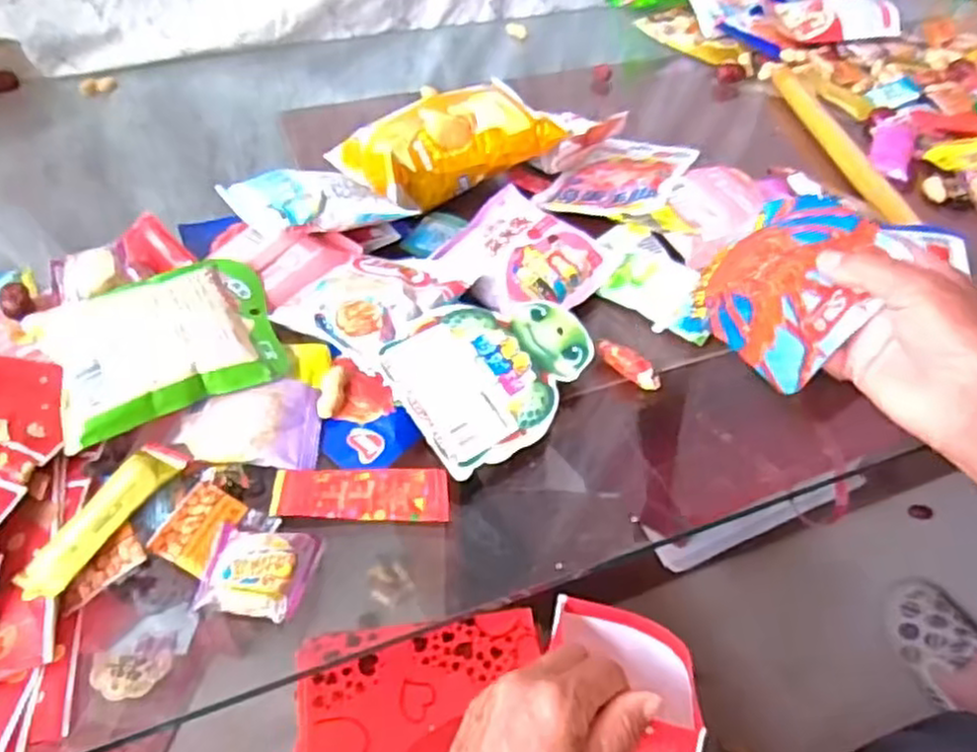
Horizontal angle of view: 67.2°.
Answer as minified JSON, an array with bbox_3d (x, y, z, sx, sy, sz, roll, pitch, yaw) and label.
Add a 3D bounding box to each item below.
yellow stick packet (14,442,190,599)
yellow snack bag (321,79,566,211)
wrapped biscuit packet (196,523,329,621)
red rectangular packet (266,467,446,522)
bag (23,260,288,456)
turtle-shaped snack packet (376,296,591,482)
[{"bbox_3d":[-0.225,0.078,0.430,0.033,0.011,0.109,20,48,15],"label":"yellow stick packet"},{"bbox_3d":[-0.040,-0.221,0.678,0.177,0.073,0.108,-19,50,-21],"label":"yellow snack bag"},{"bbox_3d":[-0.129,0.107,0.410,0.059,0.013,0.051,2,46,-1],"label":"wrapped biscuit packet"},{"bbox_3d":[-0.079,0.073,0.456,0.108,0.011,0.033,2,46,-2],"label":"red rectangular packet"},{"bbox_3d":[-0.225,-0.029,0.508,0.148,0.046,0.125,-22,51,-23],"label":"bag"},{"bbox_3d":[0.010,-0.005,0.506,0.147,0.006,0.109,-24,72,-28],"label":"turtle-shaped snack packet"}]

